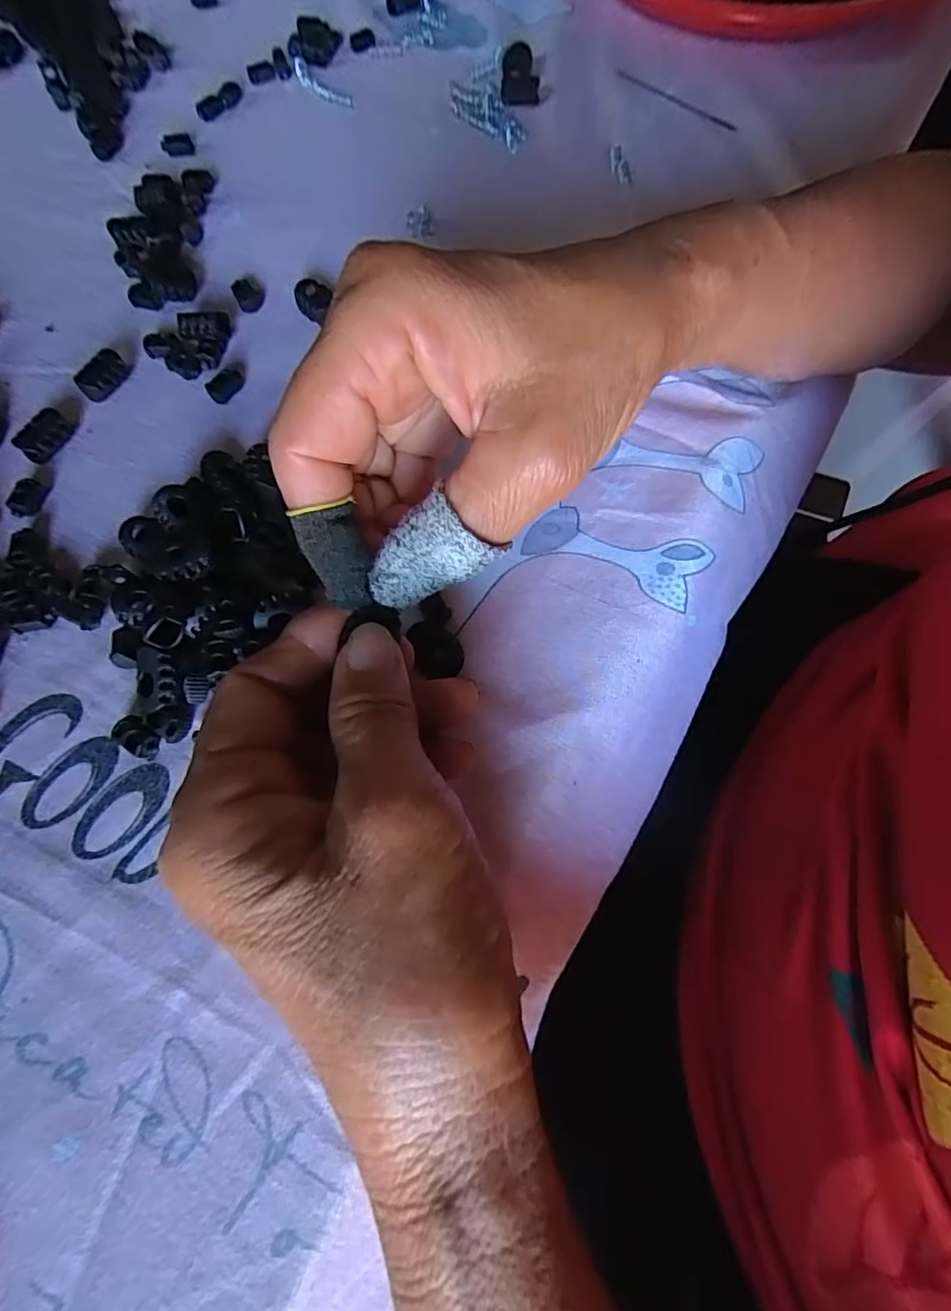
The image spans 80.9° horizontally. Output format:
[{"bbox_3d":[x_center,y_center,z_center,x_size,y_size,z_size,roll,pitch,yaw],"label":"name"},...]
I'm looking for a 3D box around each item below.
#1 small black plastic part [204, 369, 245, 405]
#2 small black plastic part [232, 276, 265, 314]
[{"bbox_3d":[-0.108,-0.117,0.243,0.016,0.008,0.010,-41,75,-15],"label":"small black plastic part"},{"bbox_3d":[-0.107,-0.171,0.263,0.014,0.005,0.018,-27,72,-11],"label":"small black plastic part"}]

